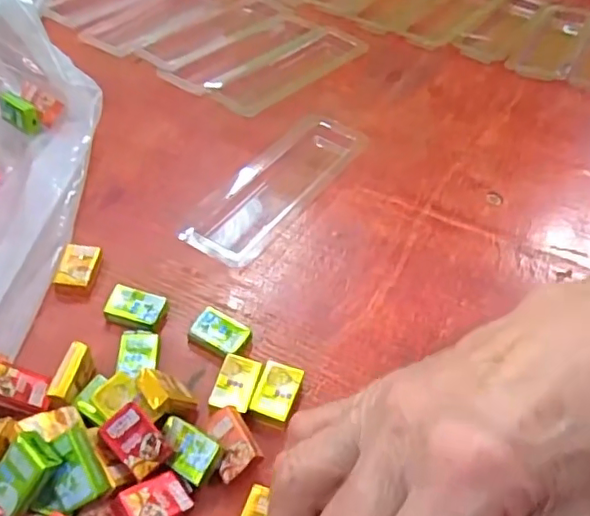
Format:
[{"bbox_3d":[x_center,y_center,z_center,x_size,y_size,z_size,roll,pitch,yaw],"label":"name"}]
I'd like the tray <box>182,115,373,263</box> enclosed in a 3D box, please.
[{"bbox_3d":[-0.010,-0.045,0.342,0.046,0.008,0.139,30,52,19],"label":"tray"}]

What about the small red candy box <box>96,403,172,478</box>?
[{"bbox_3d":[-0.059,0.066,0.214,0.024,0.006,0.016,39,55,25],"label":"small red candy box"}]

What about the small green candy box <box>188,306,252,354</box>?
[{"bbox_3d":[-0.035,0.034,0.269,0.028,0.006,0.019,22,50,12],"label":"small green candy box"}]

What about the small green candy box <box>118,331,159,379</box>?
[{"bbox_3d":[-0.068,0.042,0.256,0.017,0.008,0.023,1,49,-6],"label":"small green candy box"}]

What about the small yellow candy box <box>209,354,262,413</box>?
[{"bbox_3d":[-0.025,0.053,0.248,0.017,0.004,0.025,14,49,5],"label":"small yellow candy box"}]

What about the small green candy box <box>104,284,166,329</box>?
[{"bbox_3d":[-0.074,0.024,0.273,0.025,0.010,0.018,11,48,3],"label":"small green candy box"}]

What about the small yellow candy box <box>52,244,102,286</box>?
[{"bbox_3d":[-0.105,0.004,0.285,0.019,0.008,0.024,5,48,-2],"label":"small yellow candy box"}]

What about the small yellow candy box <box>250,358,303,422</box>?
[{"bbox_3d":[-0.008,0.058,0.250,0.017,0.009,0.025,16,49,7],"label":"small yellow candy box"}]

